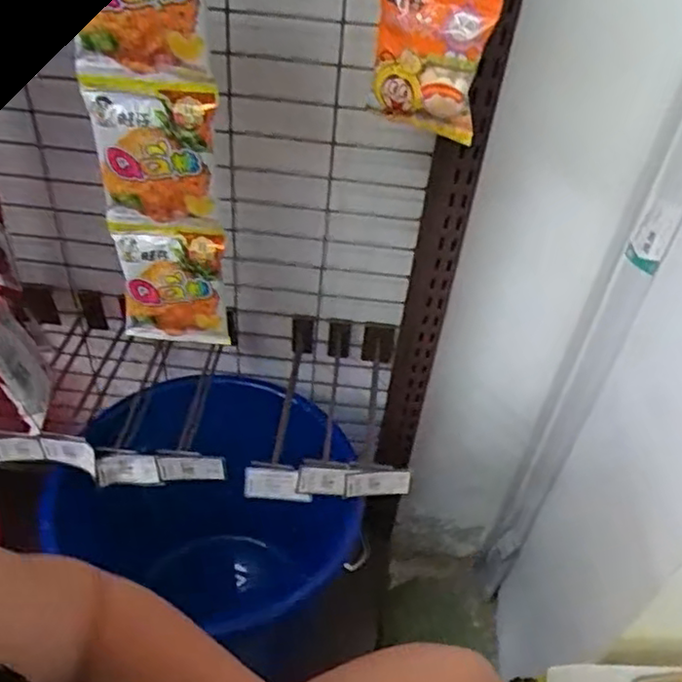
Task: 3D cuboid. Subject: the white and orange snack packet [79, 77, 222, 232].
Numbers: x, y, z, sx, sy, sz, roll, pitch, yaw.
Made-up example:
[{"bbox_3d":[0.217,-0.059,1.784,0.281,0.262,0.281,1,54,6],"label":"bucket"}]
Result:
[{"bbox_3d":[-0.141,-0.132,0.513,0.093,0.113,0.030,10,43,5],"label":"white and orange snack packet"}]

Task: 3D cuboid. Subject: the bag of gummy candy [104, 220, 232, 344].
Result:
[{"bbox_3d":[-0.139,-0.045,0.573,0.089,0.111,0.022,4,43,-2],"label":"bag of gummy candy"}]

